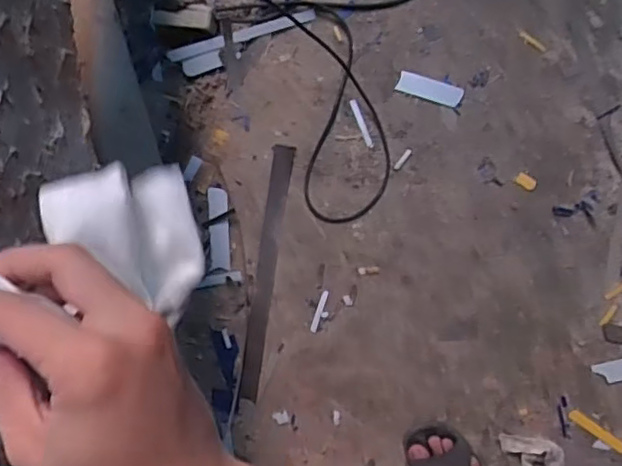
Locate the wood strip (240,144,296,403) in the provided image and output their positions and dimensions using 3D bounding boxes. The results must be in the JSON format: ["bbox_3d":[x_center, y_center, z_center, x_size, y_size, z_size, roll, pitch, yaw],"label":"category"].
[{"bbox_3d":[-0.082,0.070,1.109,0.037,0.012,0.454,9,91,6],"label":"wood strip"}]

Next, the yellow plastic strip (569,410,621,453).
[{"bbox_3d":[0.495,0.343,1.031,0.135,0.011,0.019,35,93,5],"label":"yellow plastic strip"}]

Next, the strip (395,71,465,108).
[{"bbox_3d":[0.209,-0.250,1.074,0.112,0.005,0.036,19,96,8],"label":"strip"}]

